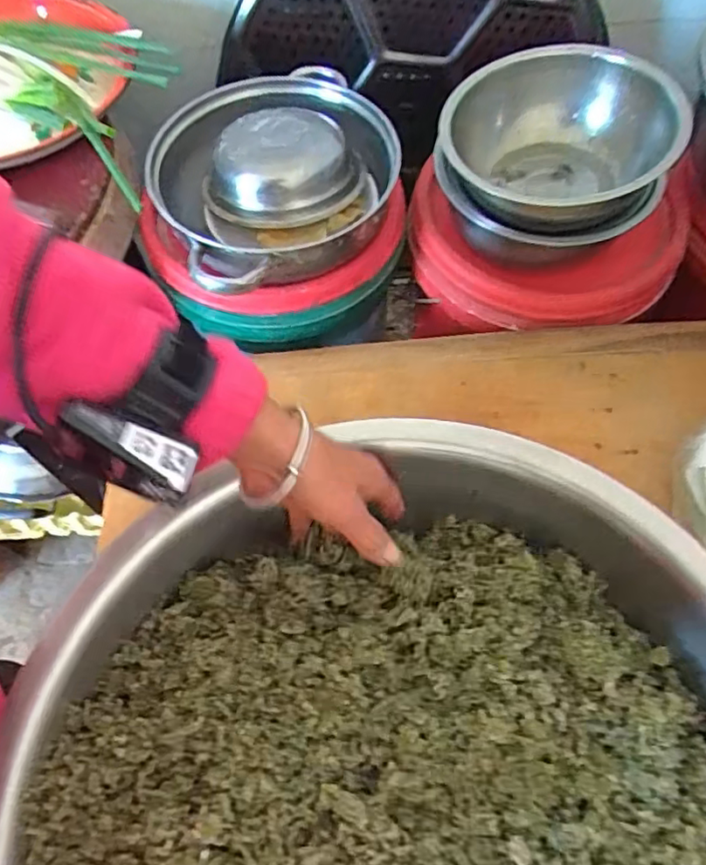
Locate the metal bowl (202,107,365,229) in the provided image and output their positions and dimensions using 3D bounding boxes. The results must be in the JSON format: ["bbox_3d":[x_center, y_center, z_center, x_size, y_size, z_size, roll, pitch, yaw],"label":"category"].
[{"bbox_3d":[-0.074,-0.283,0.653,0.149,0.057,0.145,-1,59,1],"label":"metal bowl"}]

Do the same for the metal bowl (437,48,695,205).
[{"bbox_3d":[0.197,-0.281,0.602,0.204,0.100,0.194,2,59,3],"label":"metal bowl"}]

